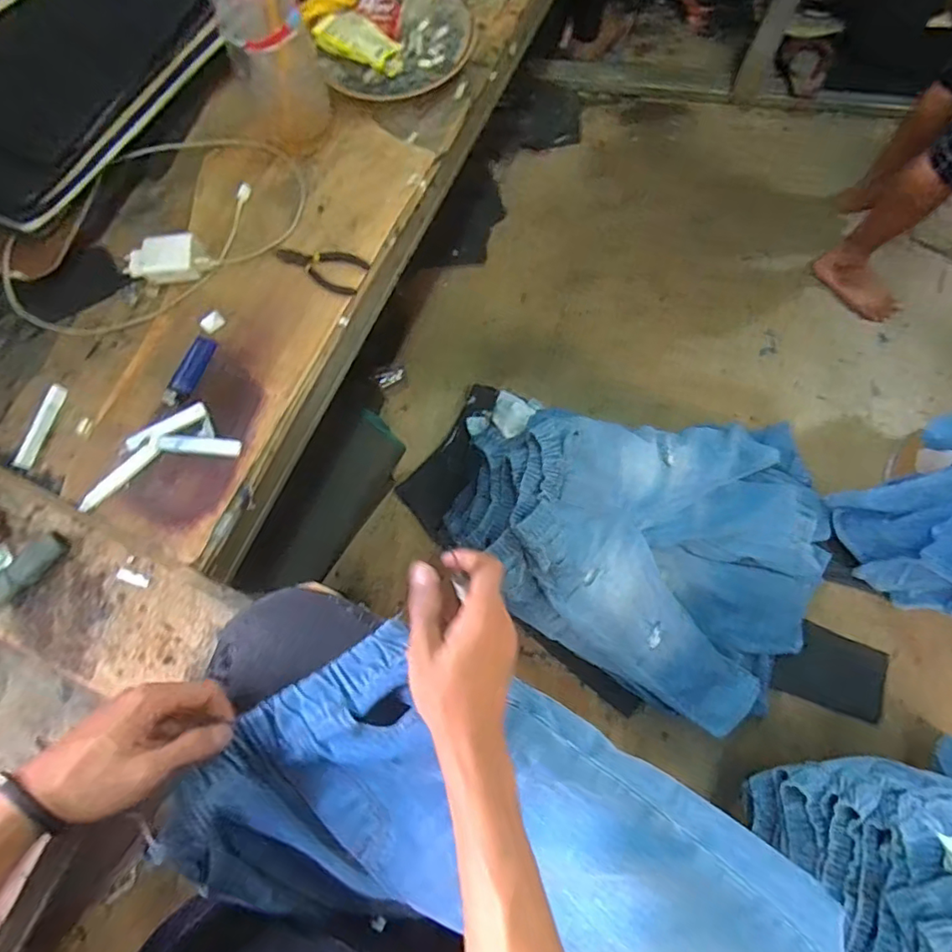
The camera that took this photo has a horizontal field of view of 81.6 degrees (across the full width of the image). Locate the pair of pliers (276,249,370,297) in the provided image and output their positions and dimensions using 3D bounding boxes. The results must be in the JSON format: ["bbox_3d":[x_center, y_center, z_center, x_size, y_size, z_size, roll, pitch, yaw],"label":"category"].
[{"bbox_3d":[-0.173,-0.242,0.626,0.098,0.007,0.054,22,77,7],"label":"pair of pliers"}]

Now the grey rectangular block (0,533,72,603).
[{"bbox_3d":[-0.426,0.089,0.525,0.026,0.019,0.082,40,80,11],"label":"grey rectangular block"}]

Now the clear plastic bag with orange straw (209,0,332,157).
[{"bbox_3d":[-0.223,-0.463,0.592,0.094,0.189,0.097,-16,76,-2],"label":"clear plastic bag with orange straw"}]

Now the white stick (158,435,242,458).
[{"bbox_3d":[-0.287,-0.032,0.571,0.082,0.006,0.018,4,76,3],"label":"white stick"}]

